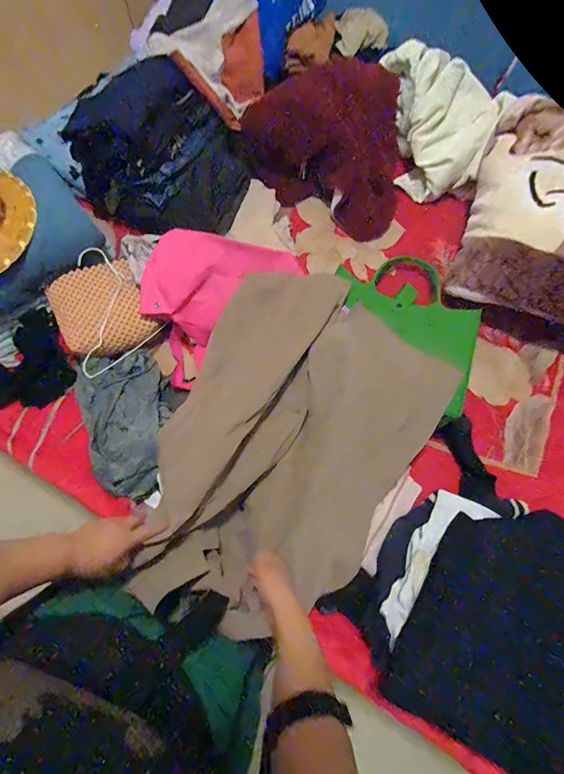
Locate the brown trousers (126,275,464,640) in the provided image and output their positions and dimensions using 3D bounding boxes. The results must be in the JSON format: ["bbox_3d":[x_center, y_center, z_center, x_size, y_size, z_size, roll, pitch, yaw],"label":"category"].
[{"bbox_3d":[0.012,0.099,0.655,0.416,0.107,0.589,27,73,9],"label":"brown trousers"}]

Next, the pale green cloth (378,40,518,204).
[{"bbox_3d":[0.428,-0.723,0.980,0.266,0.103,0.418,-2,71,-1],"label":"pale green cloth"}]

